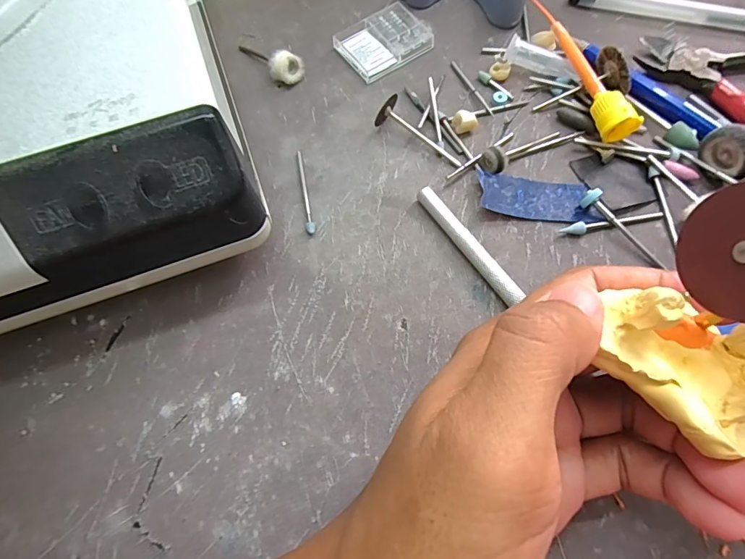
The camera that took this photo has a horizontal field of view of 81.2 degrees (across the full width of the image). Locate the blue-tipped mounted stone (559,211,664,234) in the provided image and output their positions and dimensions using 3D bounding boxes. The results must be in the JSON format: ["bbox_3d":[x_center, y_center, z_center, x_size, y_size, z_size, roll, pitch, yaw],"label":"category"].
[{"bbox_3d":[0.106,-0.025,0.191,0.046,0.004,0.006,-9,69,-2],"label":"blue-tipped mounted stone"}]

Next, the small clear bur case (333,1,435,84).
[{"bbox_3d":[0.005,-0.130,0.235,0.046,0.008,0.037,-35,72,-11],"label":"small clear bur case"}]

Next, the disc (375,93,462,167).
[{"bbox_3d":[0.021,-0.067,0.207,0.016,0.013,0.045,-42,73,-13],"label":"disc"}]

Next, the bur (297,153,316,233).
[{"bbox_3d":[-0.032,-0.041,0.202,0.005,0.004,0.047,-13,69,-3],"label":"bur"}]

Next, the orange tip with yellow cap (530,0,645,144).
[{"bbox_3d":[0.101,-0.106,0.214,0.015,0.019,0.089,-18,69,-5],"label":"orange tip with yellow cap"}]

